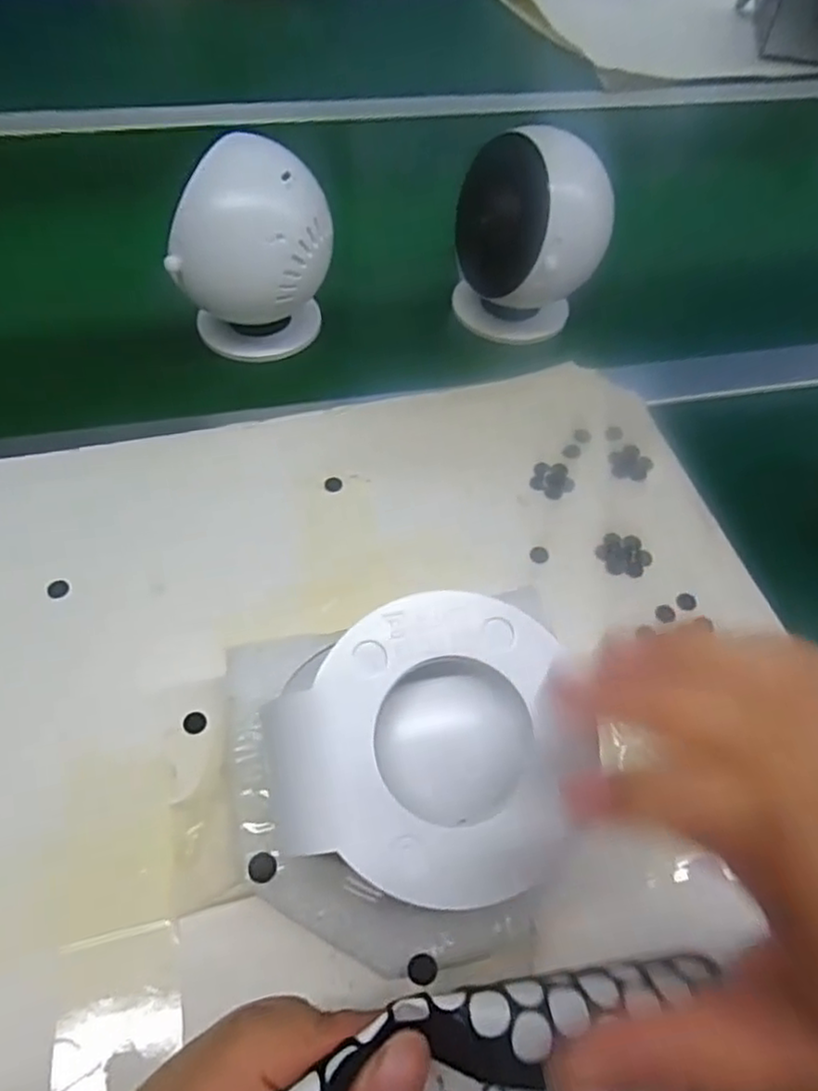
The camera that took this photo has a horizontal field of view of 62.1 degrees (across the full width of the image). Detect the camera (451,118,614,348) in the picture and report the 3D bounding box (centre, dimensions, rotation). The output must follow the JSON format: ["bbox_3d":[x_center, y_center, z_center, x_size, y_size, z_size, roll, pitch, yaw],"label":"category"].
[{"bbox_3d":[0.083,-0.209,0.465,0.078,0.124,0.101,-23,60,-20],"label":"camera"}]

